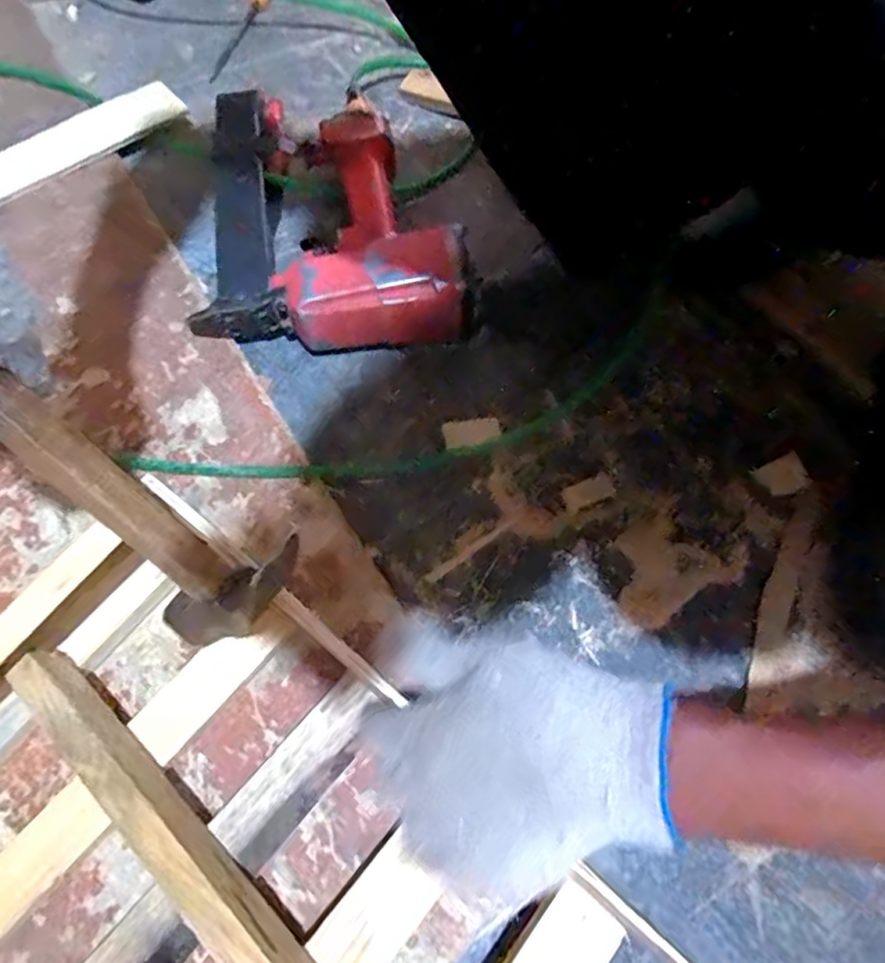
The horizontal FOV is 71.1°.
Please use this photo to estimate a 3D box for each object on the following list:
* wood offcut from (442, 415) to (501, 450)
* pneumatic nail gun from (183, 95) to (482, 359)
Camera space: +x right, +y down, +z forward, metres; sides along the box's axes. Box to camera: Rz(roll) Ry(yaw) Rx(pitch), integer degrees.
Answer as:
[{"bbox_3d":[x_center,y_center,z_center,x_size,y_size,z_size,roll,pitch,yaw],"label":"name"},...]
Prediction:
[{"bbox_3d":[0.023,-0.040,0.498,0.045,0.006,0.023,-12,64,-4],"label":"wood offcut"},{"bbox_3d":[-0.103,-0.254,0.561,0.227,0.066,0.312,-5,64,-1],"label":"pneumatic nail gun"}]

